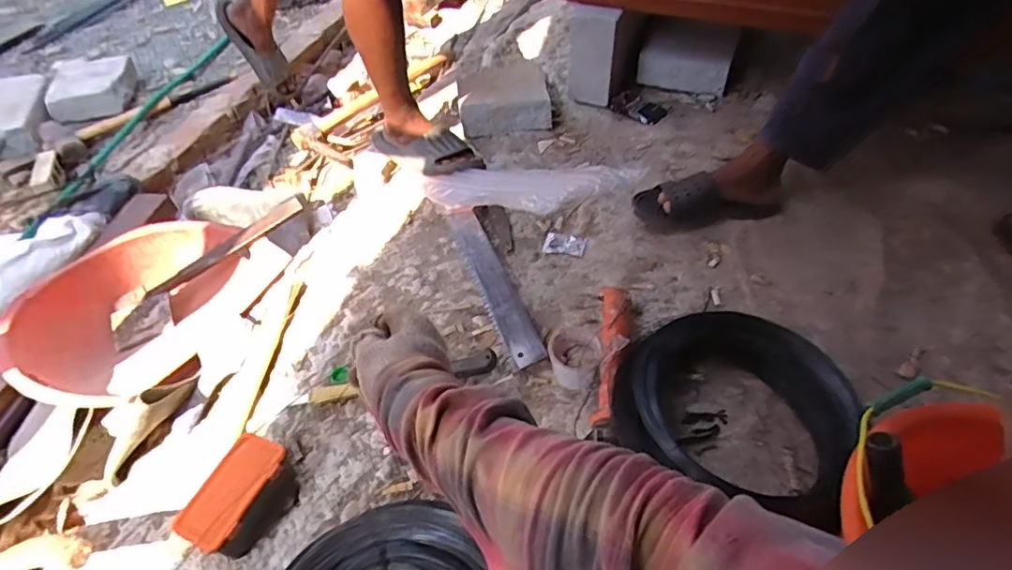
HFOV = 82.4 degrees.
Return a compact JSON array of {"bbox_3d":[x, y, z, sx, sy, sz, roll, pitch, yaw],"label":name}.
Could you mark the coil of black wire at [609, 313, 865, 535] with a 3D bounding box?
[{"bbox_3d":[0.309,0.161,0.803,0.299,0.096,0.285,-1,51,1],"label":"coil of black wire"}]

